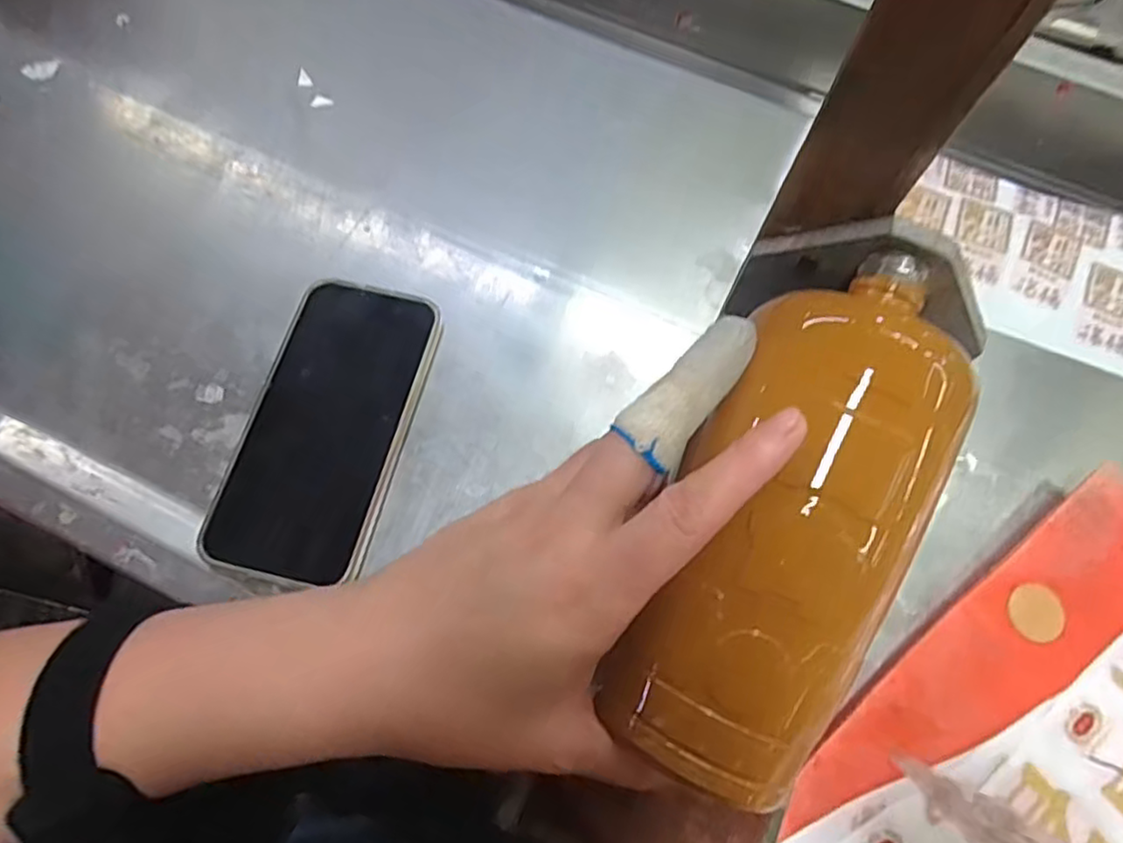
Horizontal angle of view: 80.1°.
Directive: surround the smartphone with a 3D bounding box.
[{"bbox_3d":[-0.116,0.001,0.337,0.078,0.017,0.154,13,71,2],"label":"smartphone"}]

